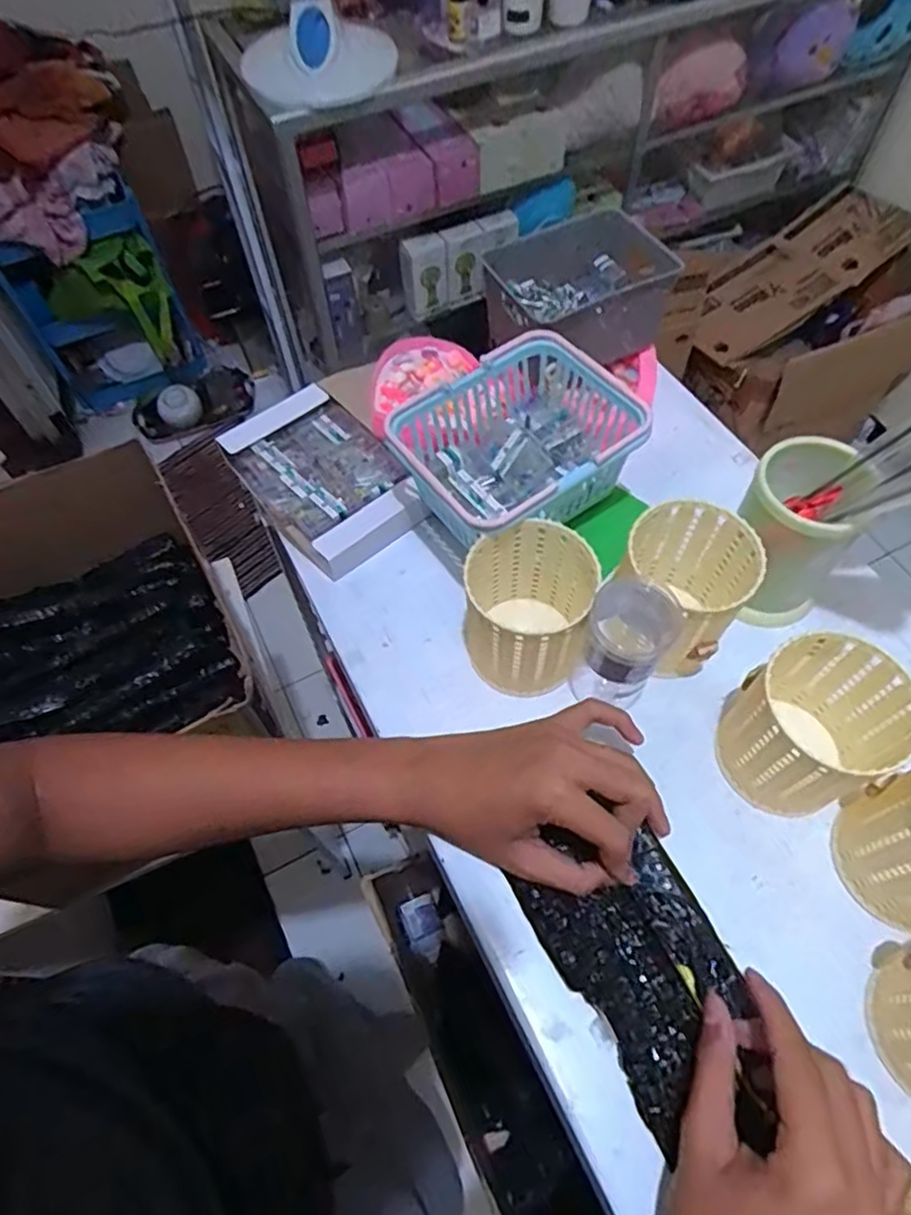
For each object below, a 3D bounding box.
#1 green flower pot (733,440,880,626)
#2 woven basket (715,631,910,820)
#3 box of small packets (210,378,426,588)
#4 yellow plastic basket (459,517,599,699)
[{"bbox_3d":[0.228,-0.049,0.473,0.079,0.113,0.081,-1,60,2],"label":"green flower pot"},{"bbox_3d":[0.217,0.076,0.419,0.082,0.096,0.081,-19,61,-9],"label":"woven basket"},{"bbox_3d":[-0.112,-0.111,0.575,0.107,0.038,0.170,-34,64,-16],"label":"box of small packets"},{"bbox_3d":[0.050,0.002,0.464,0.082,0.099,0.085,-1,60,2],"label":"yellow plastic basket"}]

